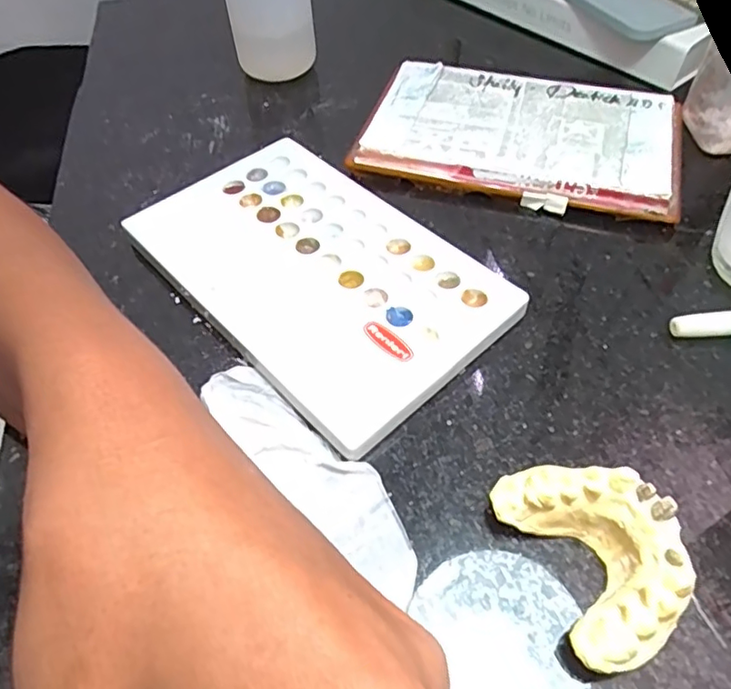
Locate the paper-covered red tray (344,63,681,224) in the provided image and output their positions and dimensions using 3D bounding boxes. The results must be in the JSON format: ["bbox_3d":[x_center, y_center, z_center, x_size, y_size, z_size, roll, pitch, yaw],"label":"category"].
[{"bbox_3d":[0.076,-0.104,0.285,0.148,0.013,0.084,13,55,12],"label":"paper-covered red tray"}]

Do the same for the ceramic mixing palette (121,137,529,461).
[{"bbox_3d":[-0.021,-0.031,0.239,0.092,0.013,0.151,-38,60,-22],"label":"ceramic mixing palette"}]

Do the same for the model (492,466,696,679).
[{"bbox_3d":[0.065,0.057,0.161,0.037,0.026,0.054,-19,55,-11],"label":"model"}]

